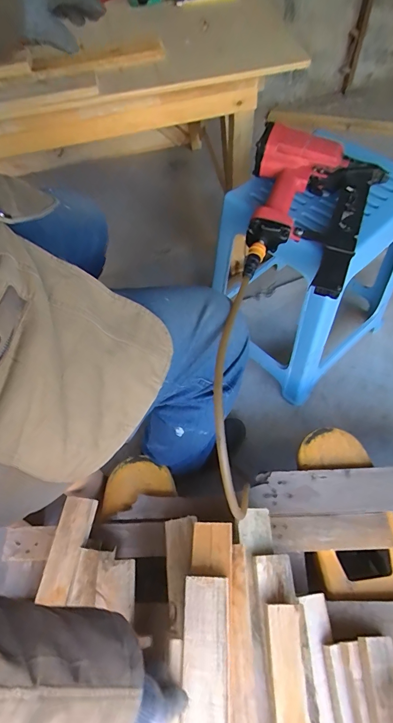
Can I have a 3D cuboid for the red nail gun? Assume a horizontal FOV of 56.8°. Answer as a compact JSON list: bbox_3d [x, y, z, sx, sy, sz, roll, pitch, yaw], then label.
[{"bbox_3d":[0.202,-0.285,0.667,0.245,0.089,0.355,15,63,14],"label":"red nail gun"}]

